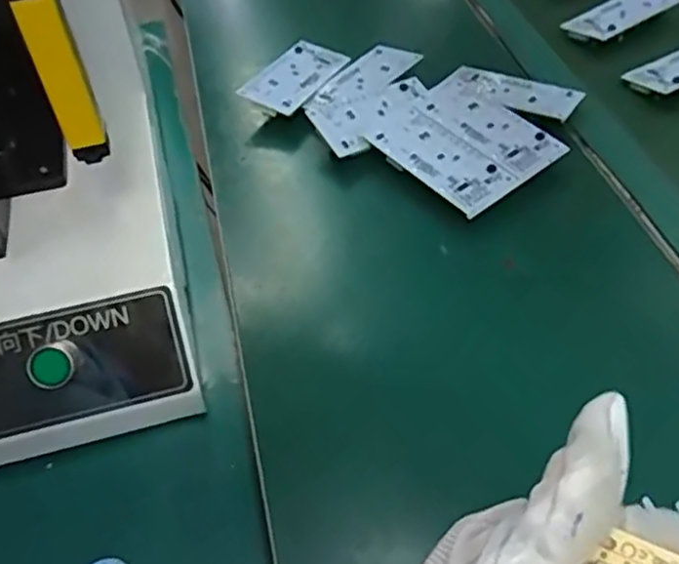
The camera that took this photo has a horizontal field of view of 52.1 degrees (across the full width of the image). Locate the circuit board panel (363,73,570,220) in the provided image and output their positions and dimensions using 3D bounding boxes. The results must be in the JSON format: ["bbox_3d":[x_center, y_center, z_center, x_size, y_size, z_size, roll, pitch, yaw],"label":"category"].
[{"bbox_3d":[0.100,-0.115,0.561,0.114,0.007,0.130,-33,59,-22],"label":"circuit board panel"}]

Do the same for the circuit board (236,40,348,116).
[{"bbox_3d":[-0.043,-0.193,0.650,0.065,0.011,0.132,23,46,15],"label":"circuit board"}]

